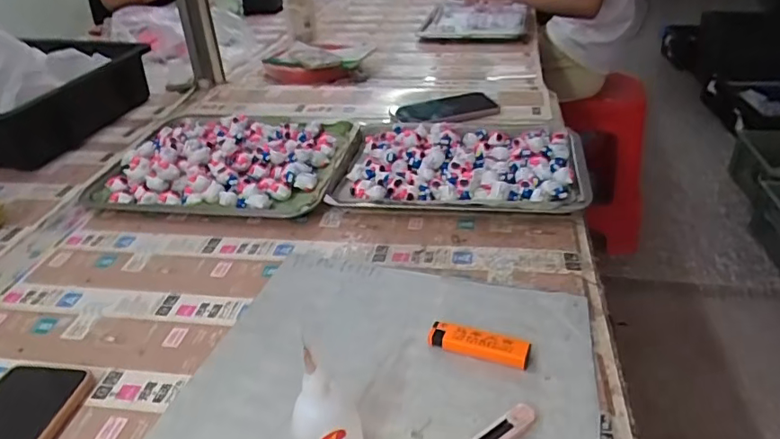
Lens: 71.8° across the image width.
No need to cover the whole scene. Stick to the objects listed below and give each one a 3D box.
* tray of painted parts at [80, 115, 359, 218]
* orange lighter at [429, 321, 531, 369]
[{"bbox_3d":[-0.215,-0.088,0.741,0.318,0.056,0.269,5,33,14],"label":"tray of painted parts"},{"bbox_3d":[0.071,0.102,0.438,0.080,0.014,0.020,9,35,21],"label":"orange lighter"}]

